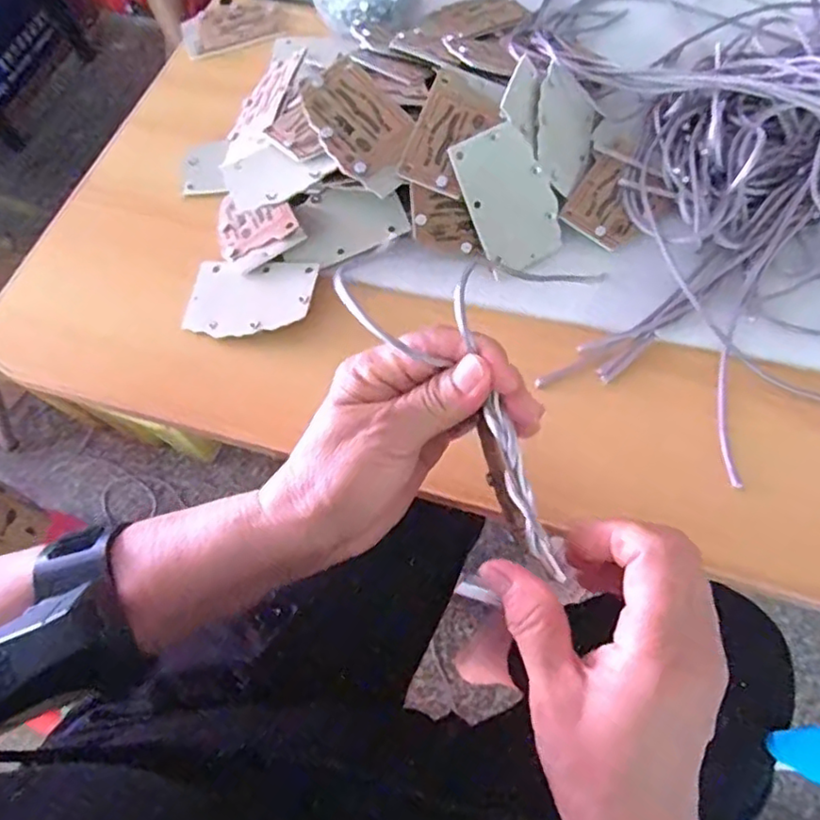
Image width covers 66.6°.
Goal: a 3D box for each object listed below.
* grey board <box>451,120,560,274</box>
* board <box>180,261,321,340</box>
[{"bbox_3d":[0.063,-0.132,0.390,0.054,0.084,0.005,-31,23,-7],"label":"grey board"},{"bbox_3d":[-0.104,-0.072,0.405,0.085,0.004,0.052,3,71,13],"label":"board"}]

